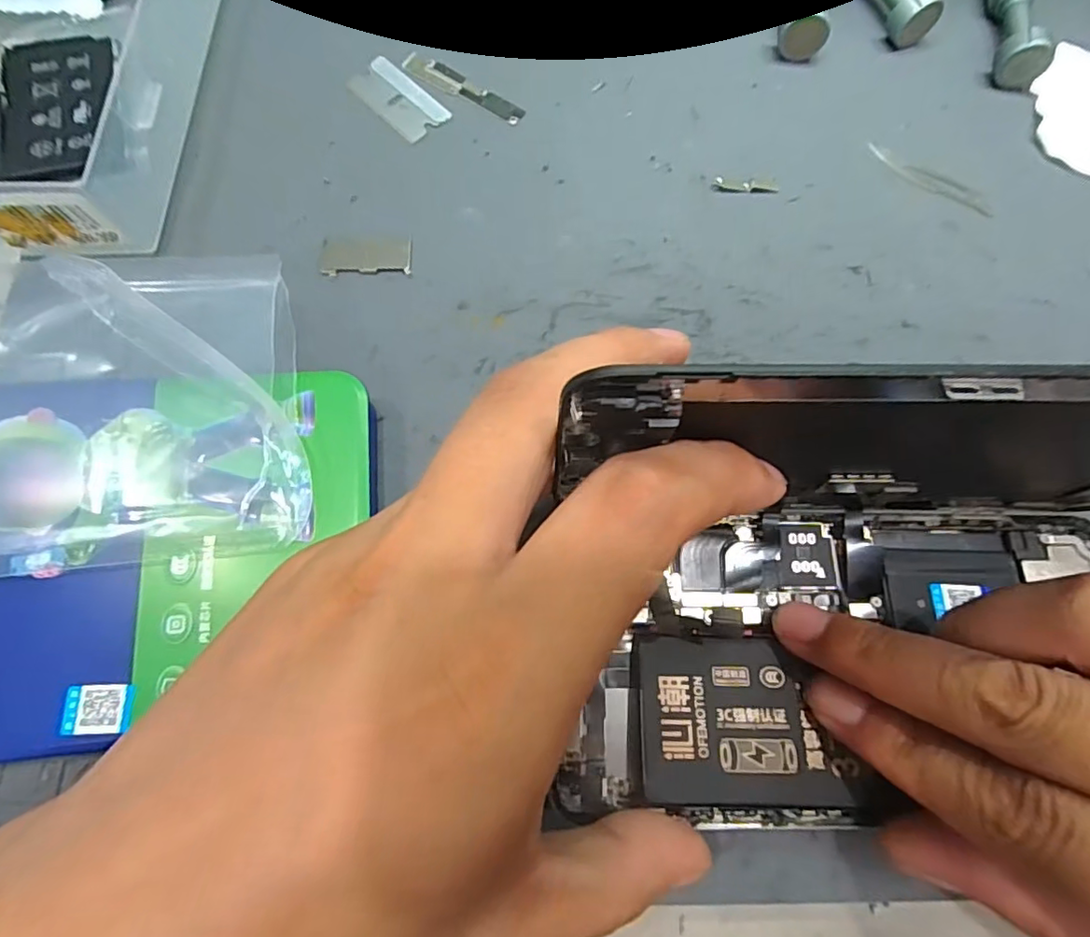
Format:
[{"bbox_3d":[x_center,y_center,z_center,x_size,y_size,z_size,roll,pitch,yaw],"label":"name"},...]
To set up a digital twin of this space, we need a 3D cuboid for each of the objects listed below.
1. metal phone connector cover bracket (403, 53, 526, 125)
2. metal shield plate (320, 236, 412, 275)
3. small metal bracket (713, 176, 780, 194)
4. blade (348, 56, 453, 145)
[{"bbox_3d":[-0.030,-0.141,0.204,0.050,0.004,0.011,31,75,8],"label":"metal phone connector cover bracket"},{"bbox_3d":[-0.058,-0.070,0.181,0.028,0.004,0.014,-2,73,-2],"label":"metal shield plate"},{"bbox_3d":[0.070,-0.099,0.194,0.023,0.004,0.004,3,73,-1],"label":"small metal bracket"},{"bbox_3d":[-0.053,-0.134,0.202,0.019,0.004,0.038,-43,79,-13],"label":"blade"}]

